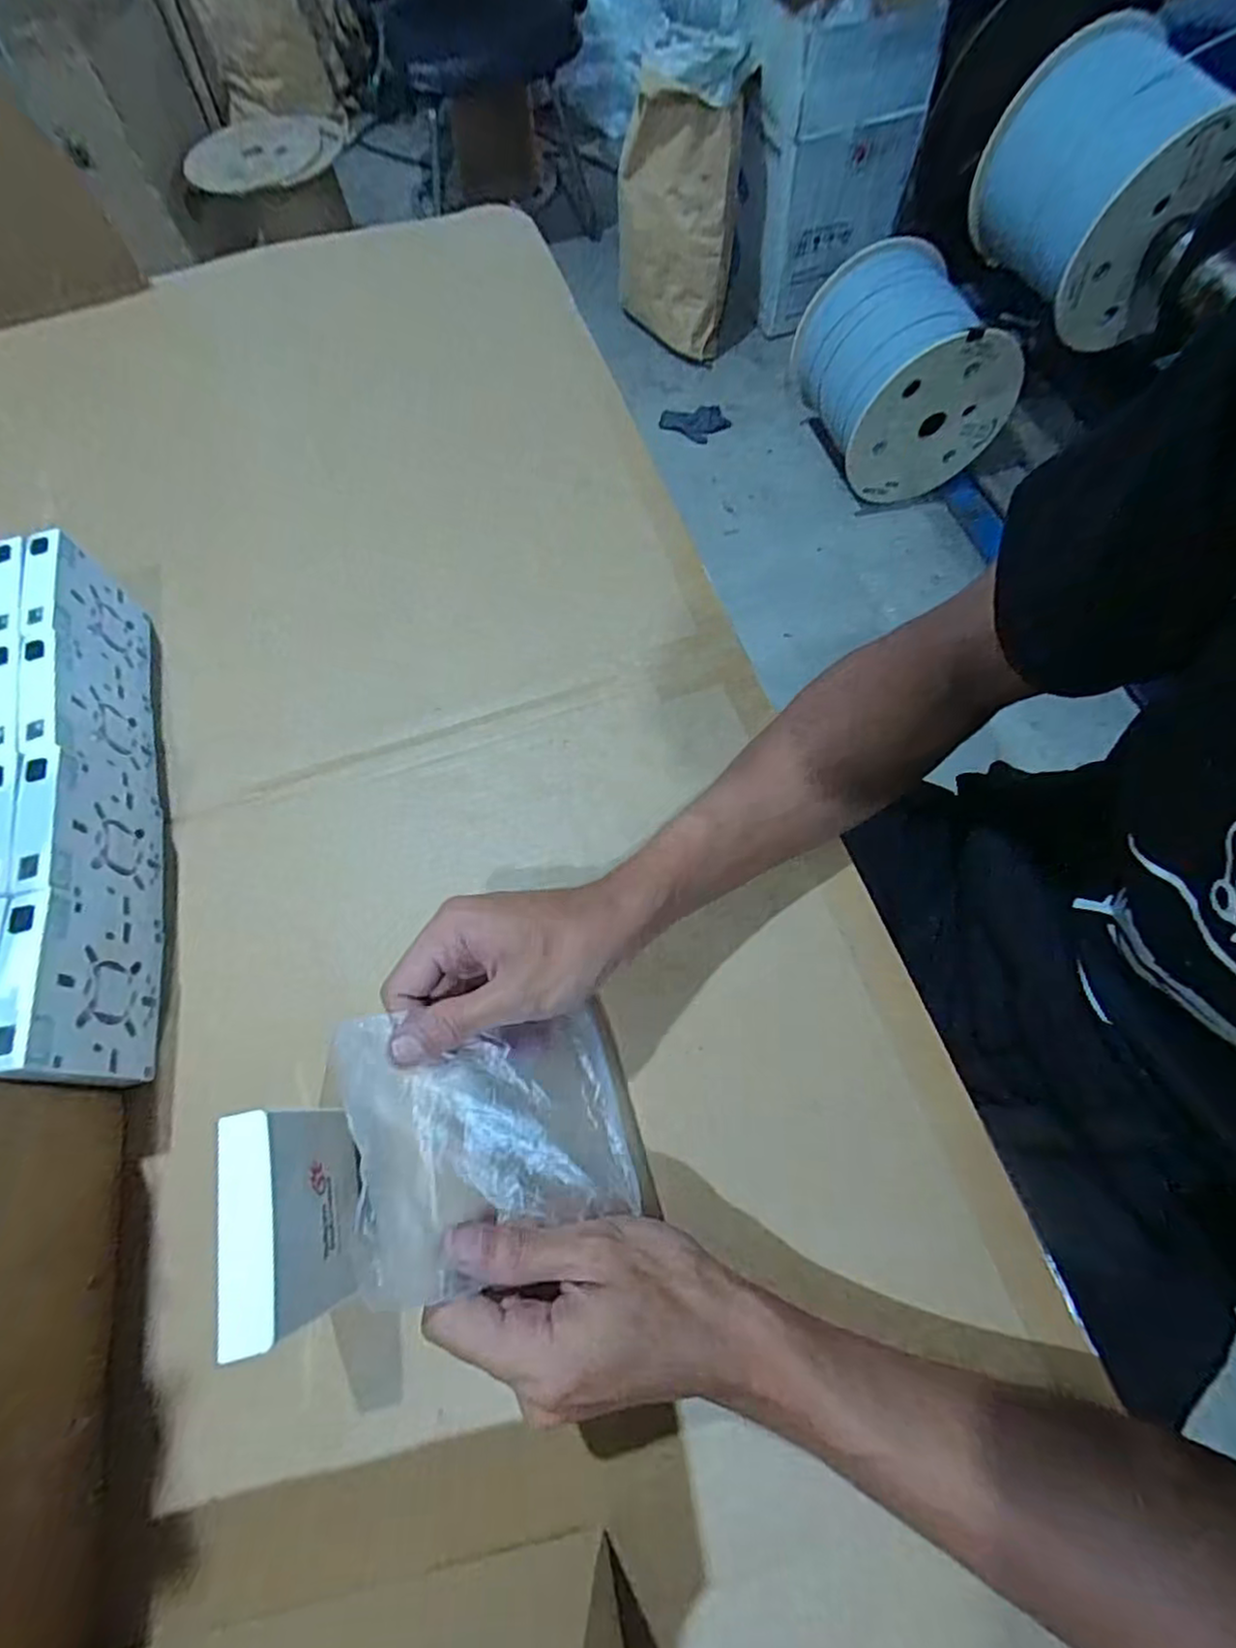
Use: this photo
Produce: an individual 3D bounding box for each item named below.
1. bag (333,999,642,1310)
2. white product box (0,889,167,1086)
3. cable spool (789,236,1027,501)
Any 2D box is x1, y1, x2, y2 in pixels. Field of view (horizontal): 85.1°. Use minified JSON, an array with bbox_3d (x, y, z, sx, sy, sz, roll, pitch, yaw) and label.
[{"bbox_3d":[-0.056,0.132,0.305,0.121,0.017,0.112,-7,57,-23],"label":"bag"},{"bbox_3d":[-0.280,0.090,0.354,0.020,0.086,0.089,-12,66,-3],"label":"white product box"},{"bbox_3d":[0.590,-0.971,1.425,0.394,0.320,0.394,-1,66,3],"label":"cable spool"}]

